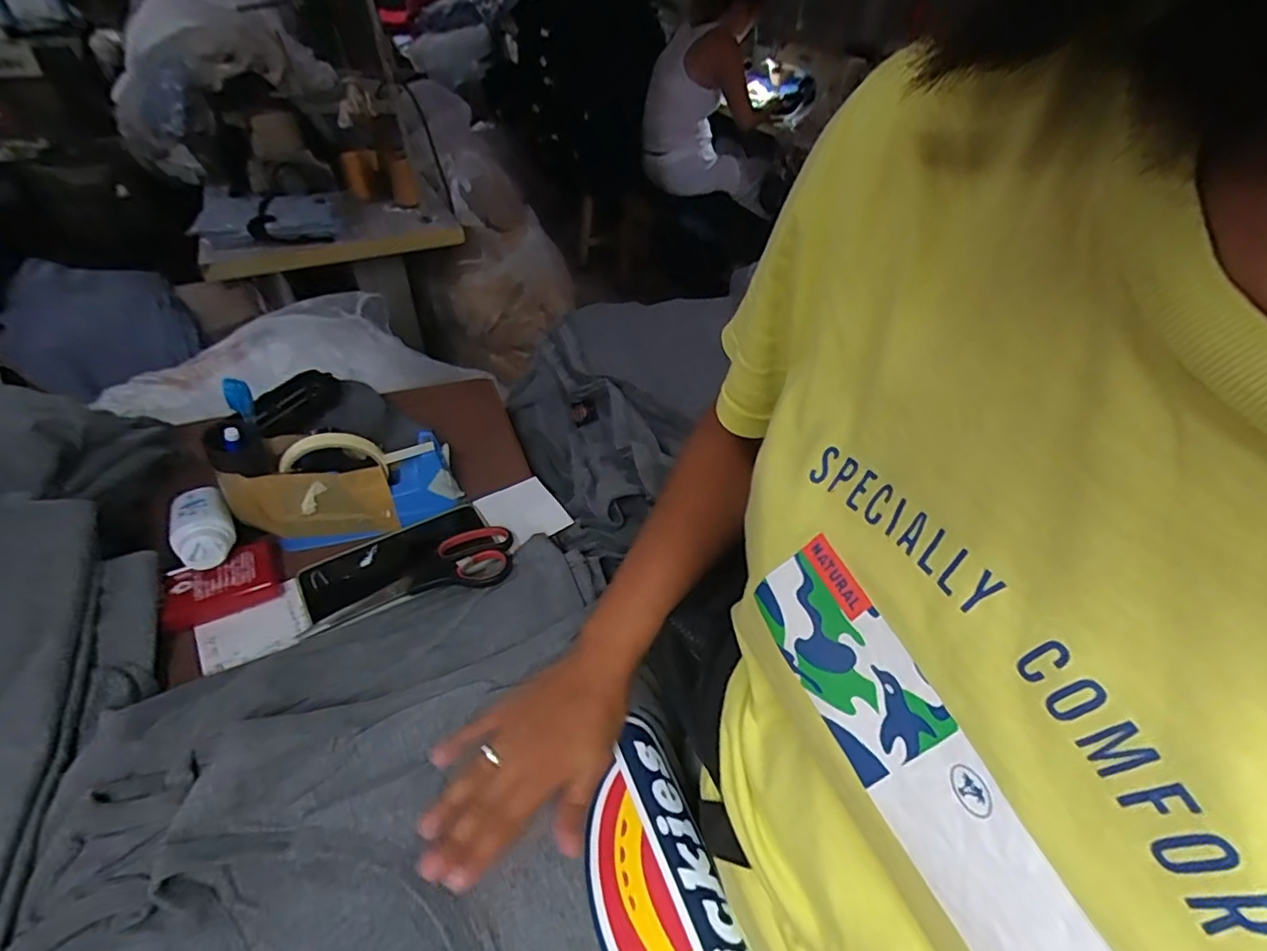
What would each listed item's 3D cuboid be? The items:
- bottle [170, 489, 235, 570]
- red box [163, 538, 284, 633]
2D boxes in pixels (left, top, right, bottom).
[{"bbox_3d":[-0.374,0.043,0.501,0.045,0.037,0.096,-27,49,-27],"label":"bottle"},{"bbox_3d":[-0.348,0.090,0.490,0.084,0.029,0.056,-27,51,-28],"label":"red box"}]

